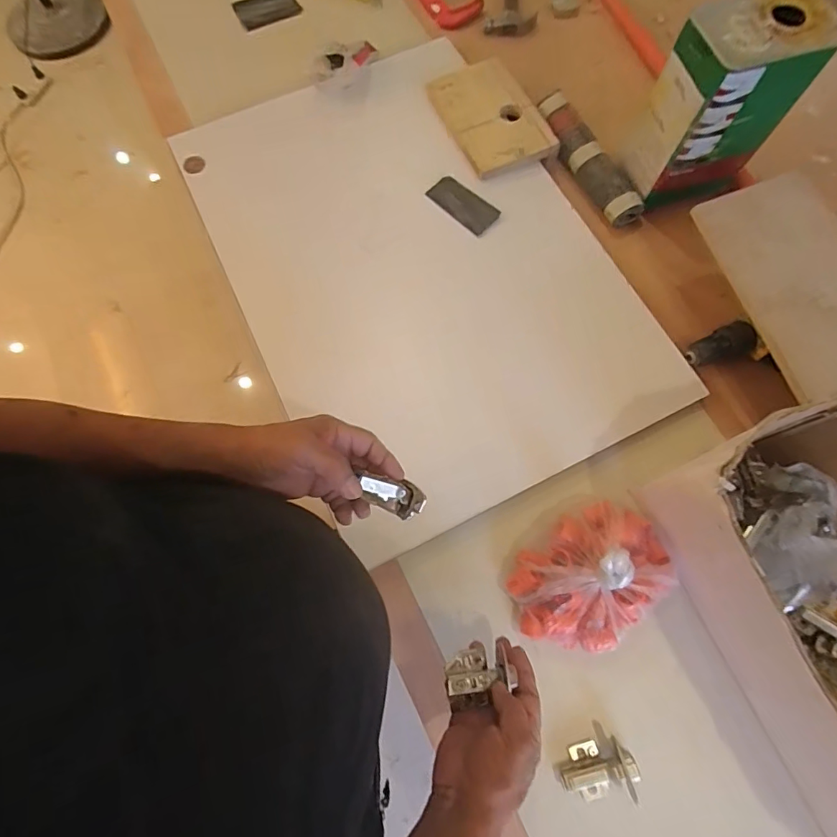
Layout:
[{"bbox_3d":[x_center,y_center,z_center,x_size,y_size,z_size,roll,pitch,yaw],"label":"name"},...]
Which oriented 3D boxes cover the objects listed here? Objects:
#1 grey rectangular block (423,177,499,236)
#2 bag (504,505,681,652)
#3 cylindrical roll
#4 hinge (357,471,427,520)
[{"bbox_3d":[0.067,-0.327,0.715,0.113,0.007,0.046,44,102,14],"label":"grey rectangular block"},{"bbox_3d":[0.199,0.180,0.533,0.194,0.095,0.135,-39,76,-11],"label":"bag"},{"bbox_3d":[0.264,-0.409,0.740,0.062,0.042,0.249,-22,74,-7],"label":"cylindrical roll"},{"bbox_3d":[-0.029,0.071,0.448,0.063,0.039,0.034,27,74,-23],"label":"hinge"}]

